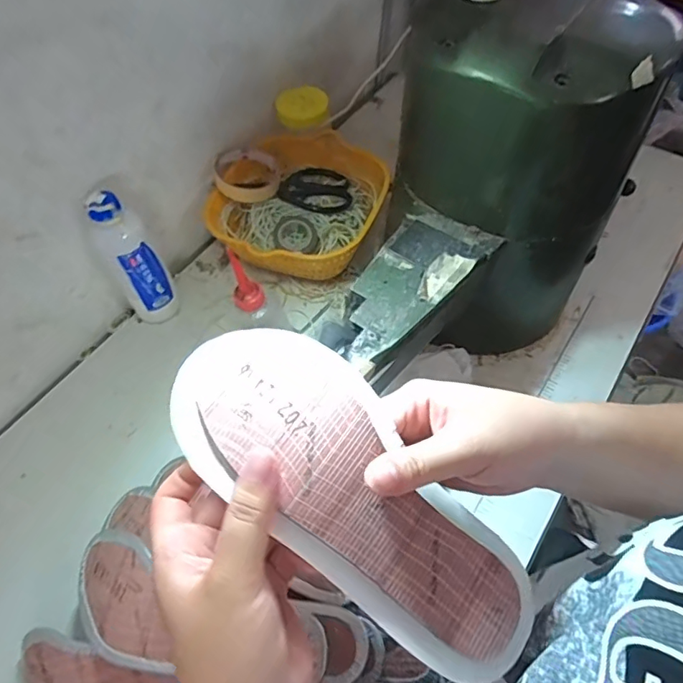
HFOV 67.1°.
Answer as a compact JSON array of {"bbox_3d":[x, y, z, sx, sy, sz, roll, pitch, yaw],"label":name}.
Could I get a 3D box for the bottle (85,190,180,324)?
[{"bbox_3d":[-0.237,-0.091,0.592,0.059,0.182,0.055,-30,61,-15],"label":"bottle"}]

